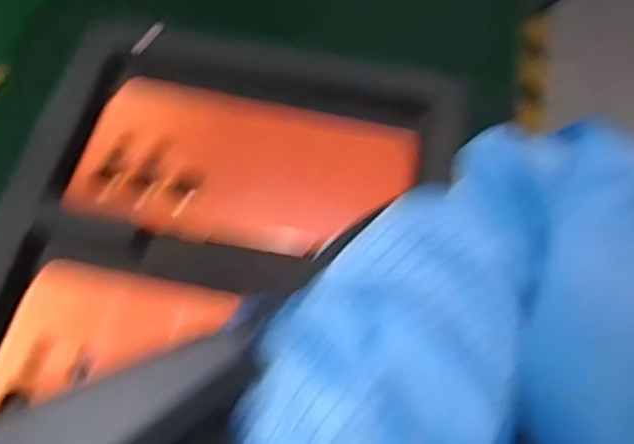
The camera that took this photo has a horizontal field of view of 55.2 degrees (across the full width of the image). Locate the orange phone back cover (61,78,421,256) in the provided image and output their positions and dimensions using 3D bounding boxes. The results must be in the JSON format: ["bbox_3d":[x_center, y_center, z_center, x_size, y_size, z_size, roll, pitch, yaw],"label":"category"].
[{"bbox_3d":[-0.036,-0.028,0.320,0.168,0.013,0.082,11,62,4],"label":"orange phone back cover"}]

